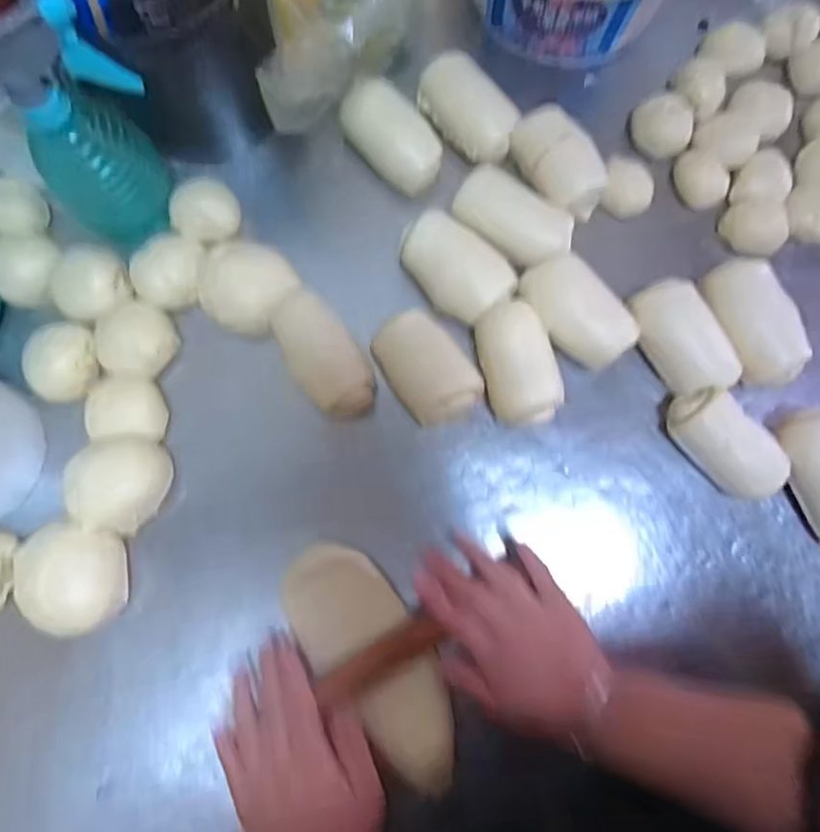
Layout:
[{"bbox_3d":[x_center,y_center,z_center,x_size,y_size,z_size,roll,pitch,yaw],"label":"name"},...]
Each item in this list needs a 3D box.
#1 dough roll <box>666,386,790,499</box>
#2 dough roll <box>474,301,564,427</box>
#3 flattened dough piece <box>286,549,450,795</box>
[{"bbox_3d":[0.245,0.023,0.432,0.055,0.041,0.096,-39,83,-6],"label":"dough roll"},{"bbox_3d":[0.084,-0.040,0.438,0.053,0.035,0.091,-15,81,-3],"label":"dough roll"},{"bbox_3d":[-0.026,0.180,0.413,0.075,0.022,0.182,-34,78,-5],"label":"flattened dough piece"}]

